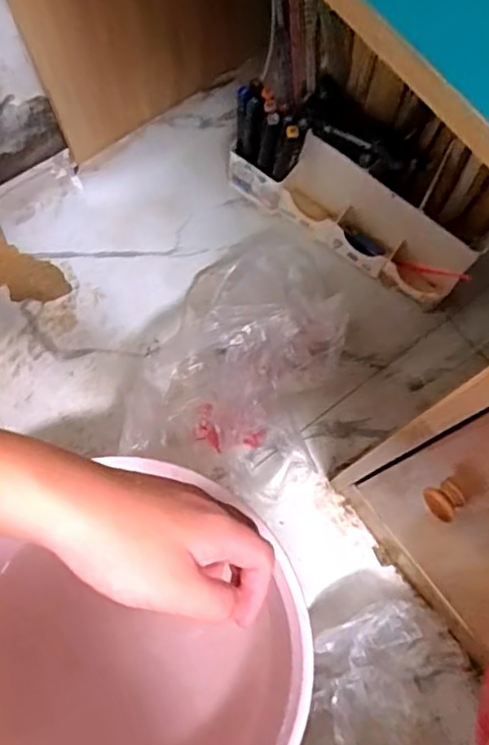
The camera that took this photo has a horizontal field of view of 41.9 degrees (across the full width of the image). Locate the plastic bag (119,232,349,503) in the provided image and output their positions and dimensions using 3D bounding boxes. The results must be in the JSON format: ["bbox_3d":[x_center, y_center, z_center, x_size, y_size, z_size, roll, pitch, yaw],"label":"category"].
[{"bbox_3d":[0.007,-0.036,0.731,0.208,0.137,0.316,13,73,3],"label":"plastic bag"}]

